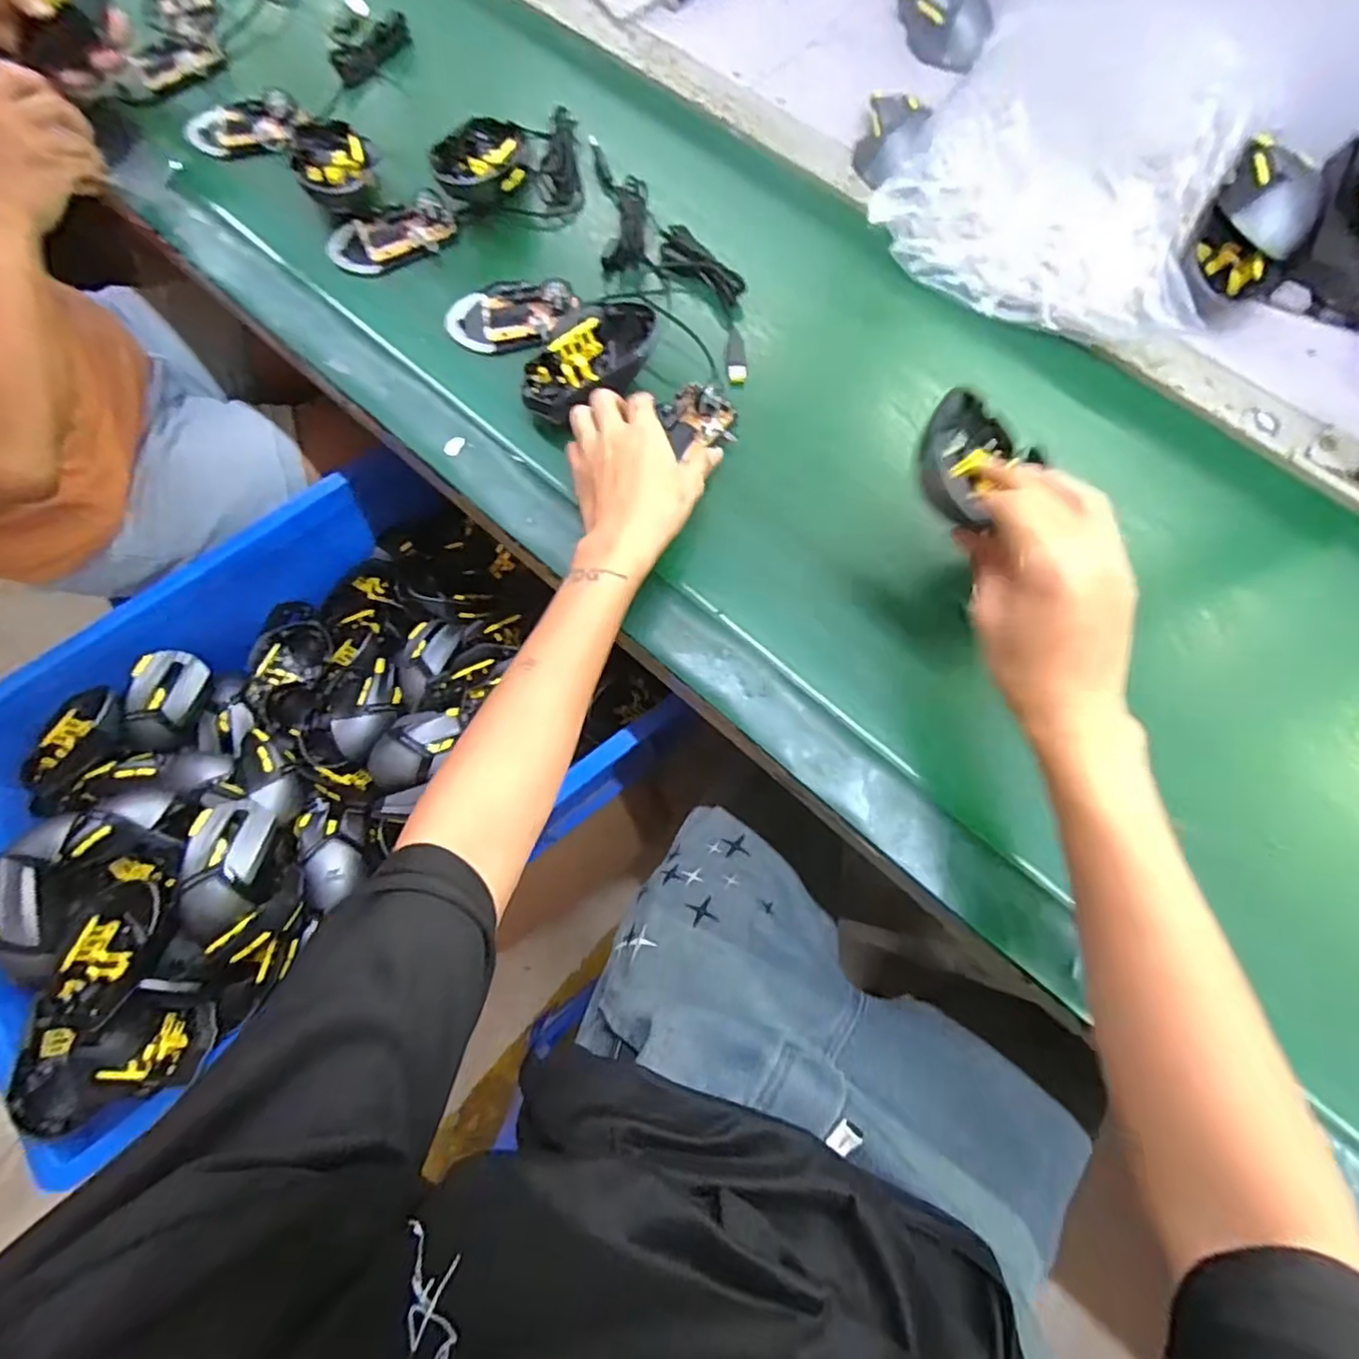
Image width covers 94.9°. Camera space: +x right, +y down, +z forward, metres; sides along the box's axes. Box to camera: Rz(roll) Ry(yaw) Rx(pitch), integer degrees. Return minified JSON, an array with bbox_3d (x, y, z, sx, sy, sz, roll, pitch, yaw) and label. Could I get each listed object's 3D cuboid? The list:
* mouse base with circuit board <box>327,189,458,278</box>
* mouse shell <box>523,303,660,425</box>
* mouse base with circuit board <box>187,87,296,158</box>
[{"bbox_3d":[-0.255,-0.393,0.546,0.108,0.026,0.050,-21,70,-9],"label":"mouse base with circuit board"},{"bbox_3d":[-0.070,-0.247,0.487,0.075,0.033,0.113,44,79,12],"label":"mouse shell"},{"bbox_3d":[-0.413,-0.522,0.587,0.100,0.026,0.044,-4,69,-3],"label":"mouse base with circuit board"}]

